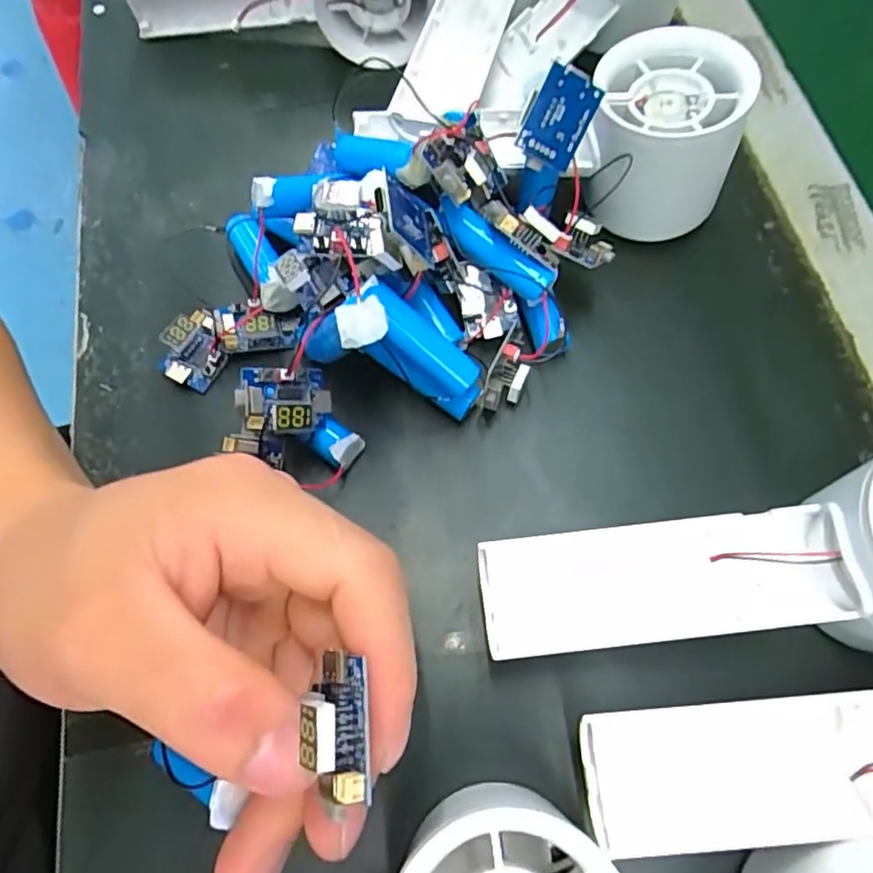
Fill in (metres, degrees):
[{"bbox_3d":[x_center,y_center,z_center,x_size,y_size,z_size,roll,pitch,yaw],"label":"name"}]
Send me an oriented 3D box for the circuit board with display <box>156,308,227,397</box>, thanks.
[{"bbox_3d":[-0.095,-0.036,0.244,0.023,0.015,0.028,22,70,10],"label":"circuit board with display"}]

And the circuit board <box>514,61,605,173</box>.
[{"bbox_3d":[0.042,-0.109,0.216,0.022,0.006,0.031,23,113,-13],"label":"circuit board"}]

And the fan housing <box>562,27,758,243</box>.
[{"bbox_3d":[0.086,-0.114,0.248,0.059,0.061,0.061,19,69,9],"label":"fan housing"}]

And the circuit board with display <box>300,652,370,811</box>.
[{"bbox_3d":[-0.021,0.061,0.129,0.013,0.011,0.027,-4,68,-1],"label":"circuit board with display"}]

